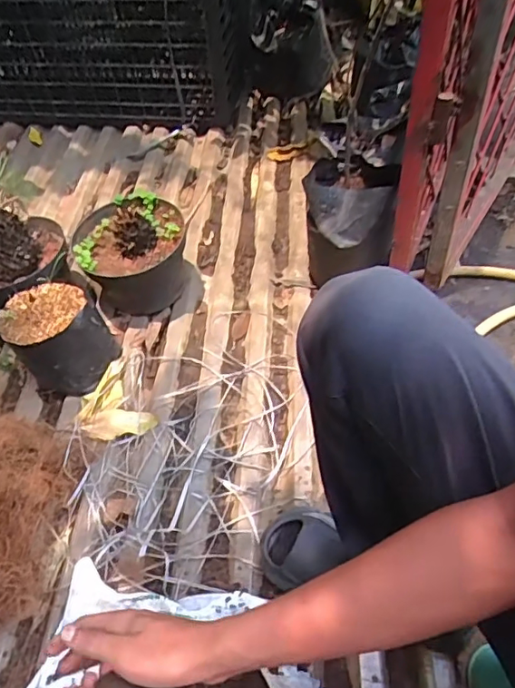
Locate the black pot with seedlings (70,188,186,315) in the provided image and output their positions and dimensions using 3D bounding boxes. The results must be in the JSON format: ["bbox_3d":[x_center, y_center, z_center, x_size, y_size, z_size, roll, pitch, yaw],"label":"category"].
[{"bbox_3d":[-0.244,-0.174,1.068,0.212,0.183,0.192,-33,55,-24],"label":"black pot with seedlings"}]

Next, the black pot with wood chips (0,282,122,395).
[{"bbox_3d":[-0.345,-0.005,0.959,0.169,0.152,0.137,-24,52,-18],"label":"black pot with wood chips"}]

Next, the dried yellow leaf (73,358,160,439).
[{"bbox_3d":[-0.255,0.111,0.934,0.114,0.031,0.151,-30,54,-18],"label":"dried yellow leaf"}]

